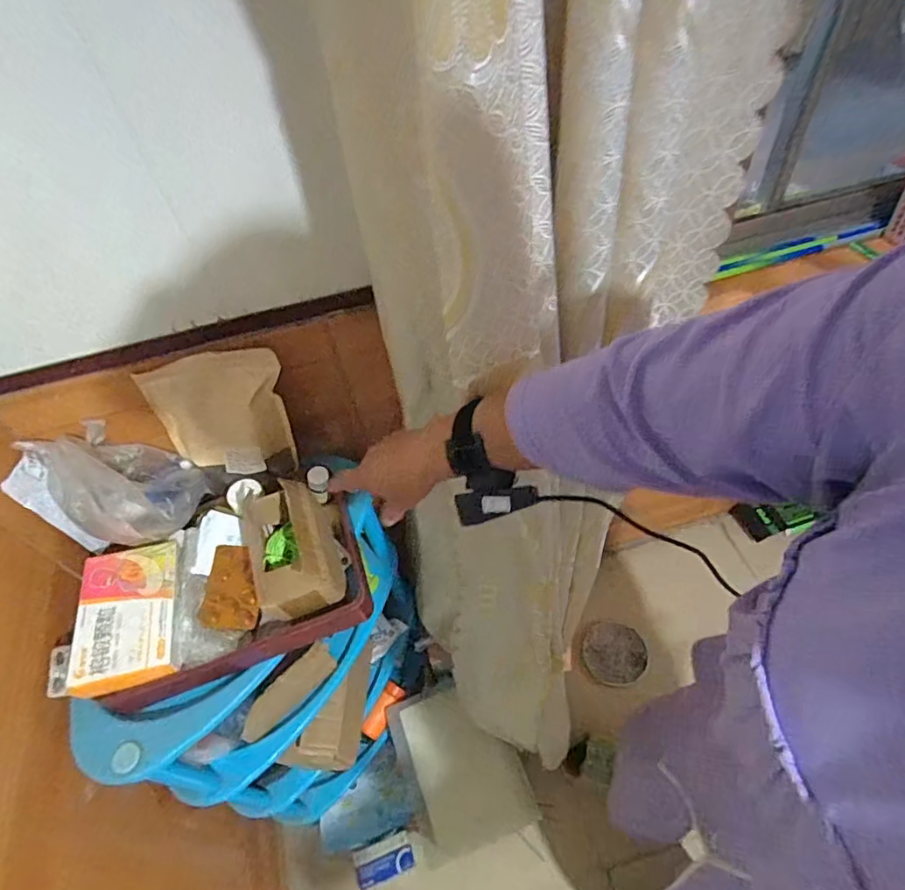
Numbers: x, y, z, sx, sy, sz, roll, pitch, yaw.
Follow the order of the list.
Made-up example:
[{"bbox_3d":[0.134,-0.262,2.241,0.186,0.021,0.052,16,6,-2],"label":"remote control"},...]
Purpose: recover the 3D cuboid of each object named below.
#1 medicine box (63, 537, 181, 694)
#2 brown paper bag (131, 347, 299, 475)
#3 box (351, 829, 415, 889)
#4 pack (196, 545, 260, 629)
[{"bbox_3d":[-0.369,0.188,0.624,0.103,0.026,0.160,-15,52,-7],"label":"medicine box"},{"bbox_3d":[-0.295,-0.042,0.698,0.165,0.166,0.022,0,30,-1],"label":"brown paper bag"},{"bbox_3d":[-0.132,0.793,1.058,0.109,0.027,0.067,-19,52,-10],"label":"box"},{"bbox_3d":[-0.264,0.171,0.665,0.063,0.004,0.100,8,54,-15],"label":"pack"}]

